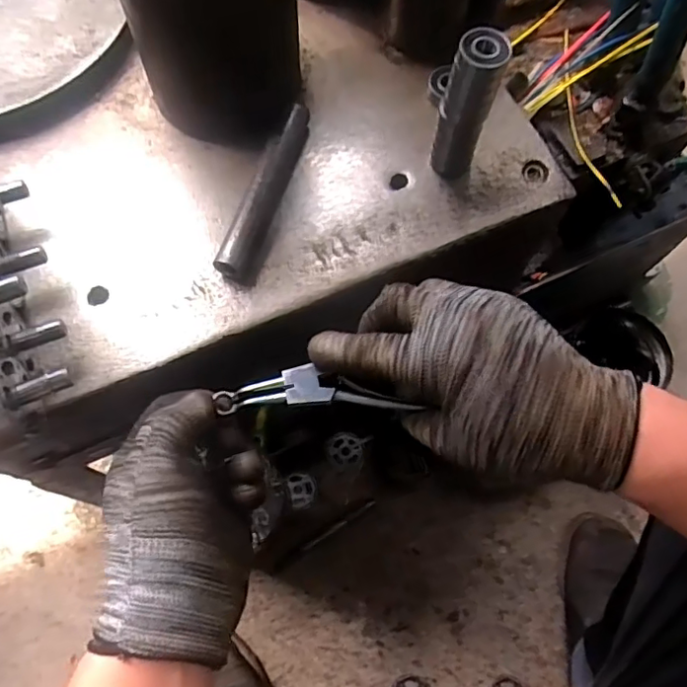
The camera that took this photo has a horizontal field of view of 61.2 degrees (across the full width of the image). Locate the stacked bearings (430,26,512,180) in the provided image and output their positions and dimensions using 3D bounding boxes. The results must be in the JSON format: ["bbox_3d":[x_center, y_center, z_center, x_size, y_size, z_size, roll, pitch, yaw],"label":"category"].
[{"bbox_3d":[0.080,-0.154,0.387,0.030,0.106,0.026,22,70,6],"label":"stacked bearings"}]

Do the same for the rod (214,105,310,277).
[{"bbox_3d":[-0.055,-0.108,0.408,0.020,0.022,0.139,17,69,5],"label":"rod"}]

